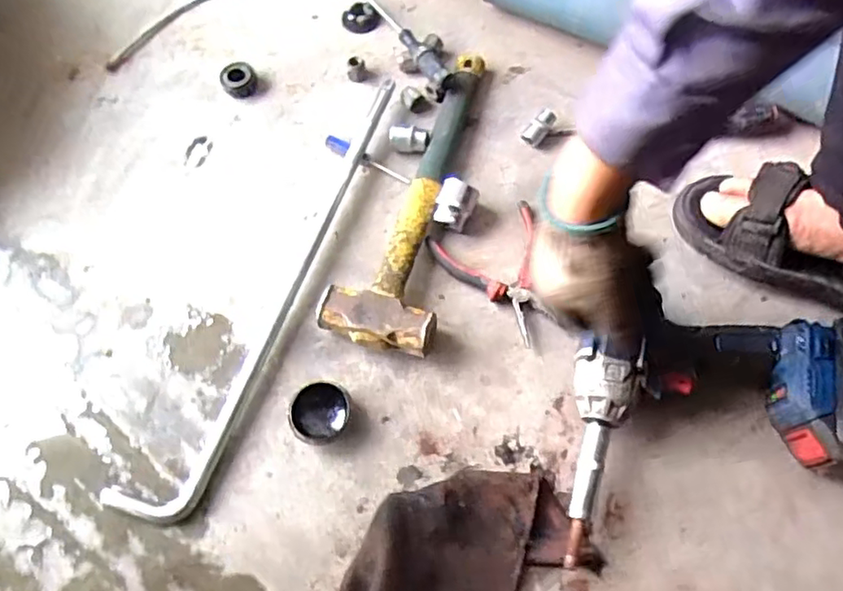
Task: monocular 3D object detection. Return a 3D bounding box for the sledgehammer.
[{"bbox_3d":[0.002,-0.110,0.634,0.109,0.043,0.362,14,68,9],"label":"sledgehammer"}]

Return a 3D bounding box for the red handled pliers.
[{"bbox_3d":[0.082,-0.021,0.596,0.110,0.025,0.134,-23,67,-6],"label":"red handled pliers"}]

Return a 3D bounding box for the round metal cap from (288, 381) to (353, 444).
[{"bbox_3d":[-0.092,0.108,0.557,0.054,0.027,0.053,-1,66,3],"label":"round metal cap"}]

